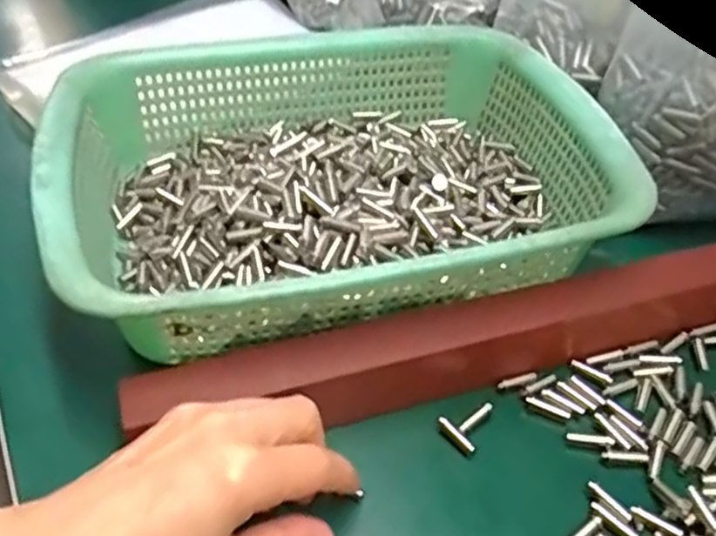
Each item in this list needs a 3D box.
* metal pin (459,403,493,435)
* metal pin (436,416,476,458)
[{"bbox_3d":[0.055,0.070,0.323,0.022,0.005,0.004,-30,51,-30],"label":"metal pin"},{"bbox_3d":[0.044,0.077,0.317,0.005,0.006,0.021,-28,50,-28],"label":"metal pin"}]

